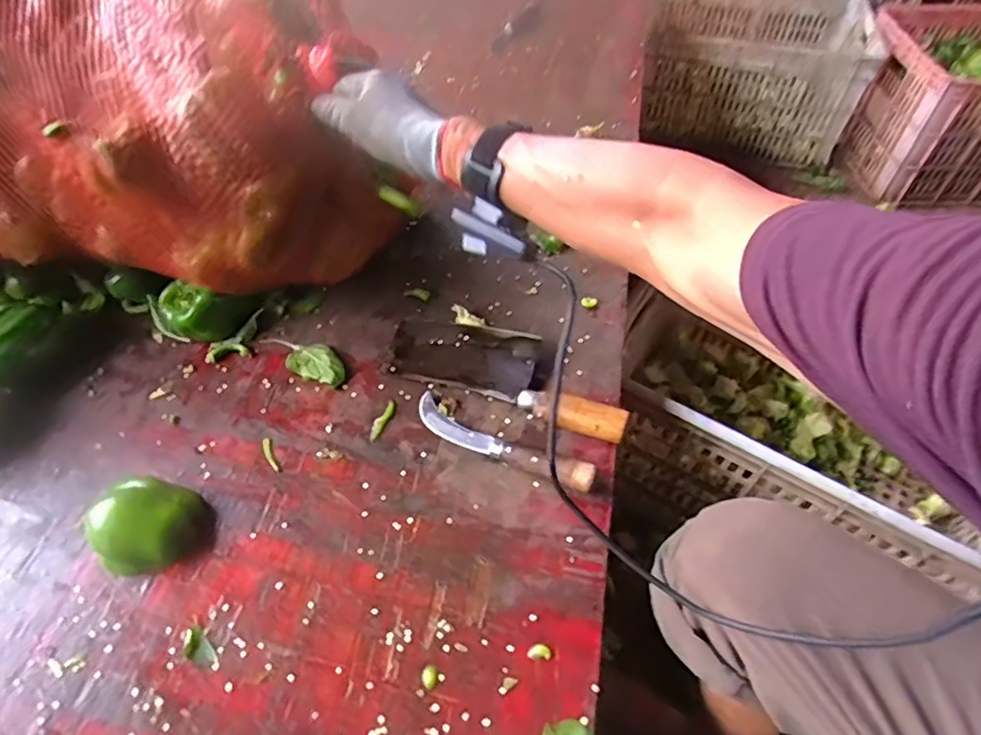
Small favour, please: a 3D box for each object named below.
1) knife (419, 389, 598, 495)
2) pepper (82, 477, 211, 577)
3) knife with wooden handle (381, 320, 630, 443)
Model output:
[{"bbox_3d":[0.007,0.066,0.539,0.179,0.029,0.031,25,57,18],"label":"knife"},{"bbox_3d":[-0.278,0.121,0.487,0.080,0.043,0.079,0,53,0],"label":"pepper"},{"bbox_3d":[0.014,0.005,0.585,0.245,0.035,0.070,19,55,14],"label":"knife with wooden handle"}]

